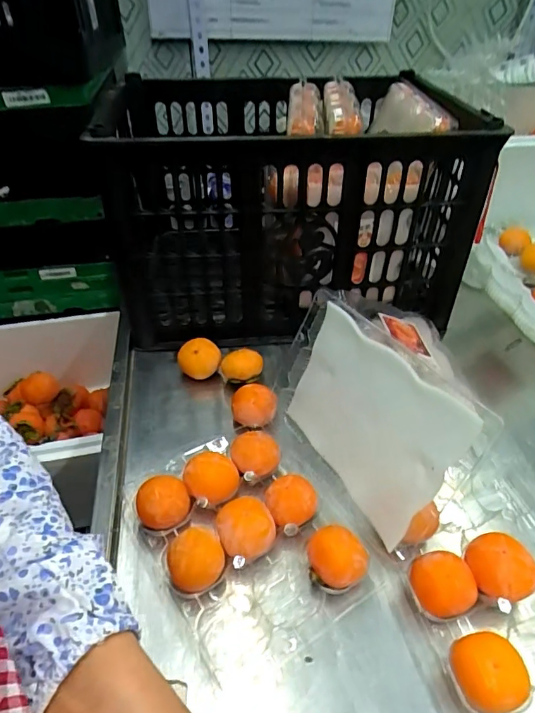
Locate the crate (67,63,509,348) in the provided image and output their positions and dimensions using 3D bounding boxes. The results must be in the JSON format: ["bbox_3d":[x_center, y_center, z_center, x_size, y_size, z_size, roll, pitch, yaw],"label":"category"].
[{"bbox_3d":[0.014,-0.249,0.737,0.507,0.288,0.391,-7,40,-4],"label":"crate"}]

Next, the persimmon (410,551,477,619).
[{"bbox_3d":[0.154,0.204,0.410,0.048,0.042,0.050,-2,40,1],"label":"persimmon"}]

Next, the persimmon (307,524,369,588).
[{"bbox_3d":[0.065,0.191,0.433,0.050,0.038,0.051,-2,40,1],"label":"persimmon"}]

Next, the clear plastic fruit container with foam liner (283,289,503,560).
[{"bbox_3d":[0.099,0.049,0.447,0.032,0.193,0.202,-5,38,-33],"label":"clear plastic fruit container with foam liner"}]

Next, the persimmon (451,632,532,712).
[{"bbox_3d":[0.172,0.245,0.359,0.047,0.036,0.051,-2,40,1],"label":"persimmon"}]

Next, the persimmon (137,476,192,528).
[{"bbox_3d":[-0.102,0.152,0.466,0.051,0.050,0.046,-11,41,-12],"label":"persimmon"}]

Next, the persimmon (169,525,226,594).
[{"bbox_3d":[-0.064,0.190,0.424,0.049,0.048,0.047,0,40,0],"label":"persimmon"}]

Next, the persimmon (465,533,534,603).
[{"bbox_3d":[0.208,0.190,0.418,0.054,0.043,0.058,-4,39,-1],"label":"persimmon"}]

